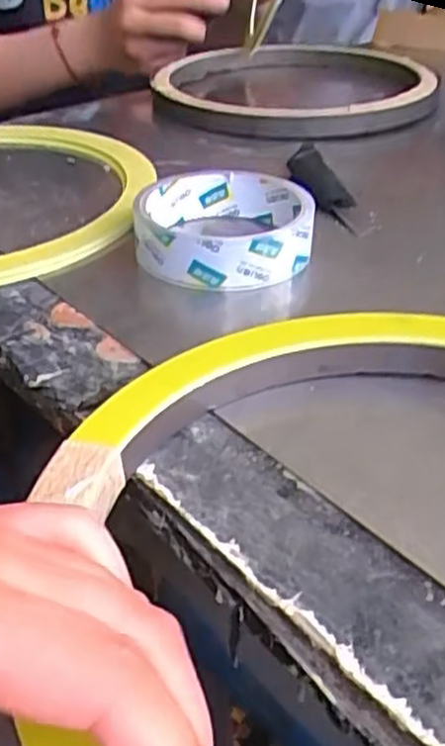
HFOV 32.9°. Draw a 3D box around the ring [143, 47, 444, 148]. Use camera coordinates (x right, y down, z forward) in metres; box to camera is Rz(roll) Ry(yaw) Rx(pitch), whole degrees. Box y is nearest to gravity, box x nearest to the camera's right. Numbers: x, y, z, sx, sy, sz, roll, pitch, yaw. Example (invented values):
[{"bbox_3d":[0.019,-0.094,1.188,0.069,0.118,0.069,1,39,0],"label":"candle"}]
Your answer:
[{"bbox_3d":[0.063,-0.227,0.591,0.195,0.024,0.228,13,39,17],"label":"ring"}]

